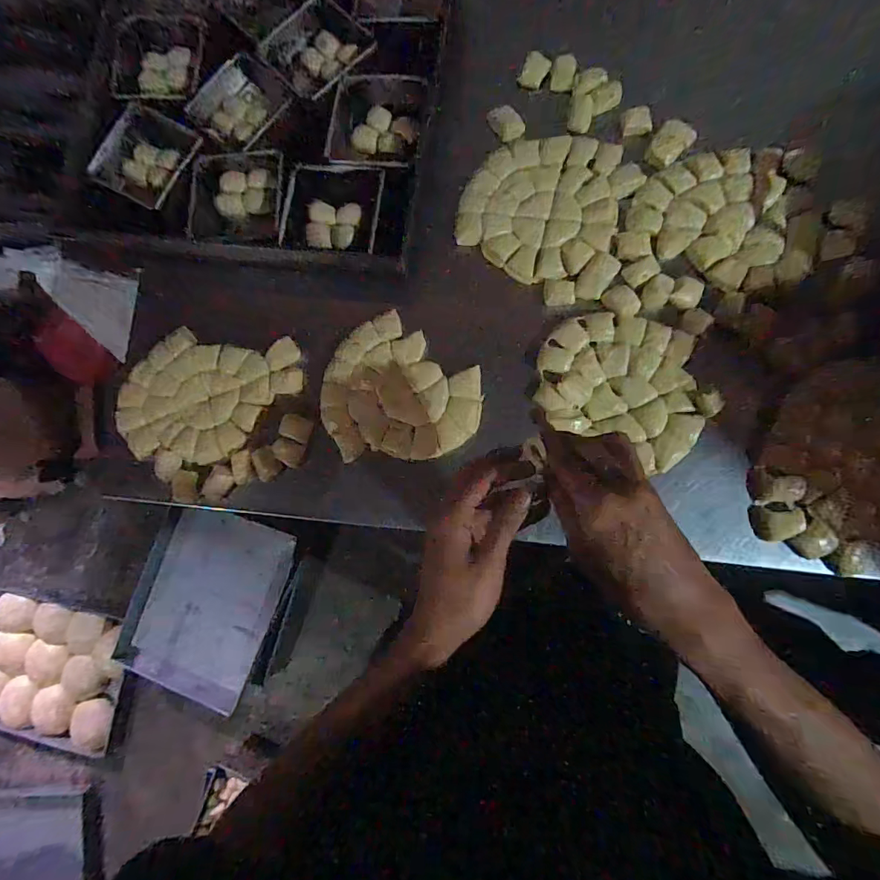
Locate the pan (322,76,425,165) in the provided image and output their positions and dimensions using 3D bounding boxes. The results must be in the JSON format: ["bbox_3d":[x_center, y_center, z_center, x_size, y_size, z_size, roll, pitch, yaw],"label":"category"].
[{"bbox_3d":[-0.078,-0.401,0.579,0.115,0.041,0.130,5,87,6],"label":"pan"}]

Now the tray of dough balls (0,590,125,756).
[{"bbox_3d":[-1.215,0.714,1.403,0.469,0.052,0.427,5,83,6],"label":"tray of dough balls"}]

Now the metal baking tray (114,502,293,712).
[{"bbox_3d":[-0.714,0.490,1.396,0.437,0.060,0.543,17,84,11],"label":"metal baking tray"}]

